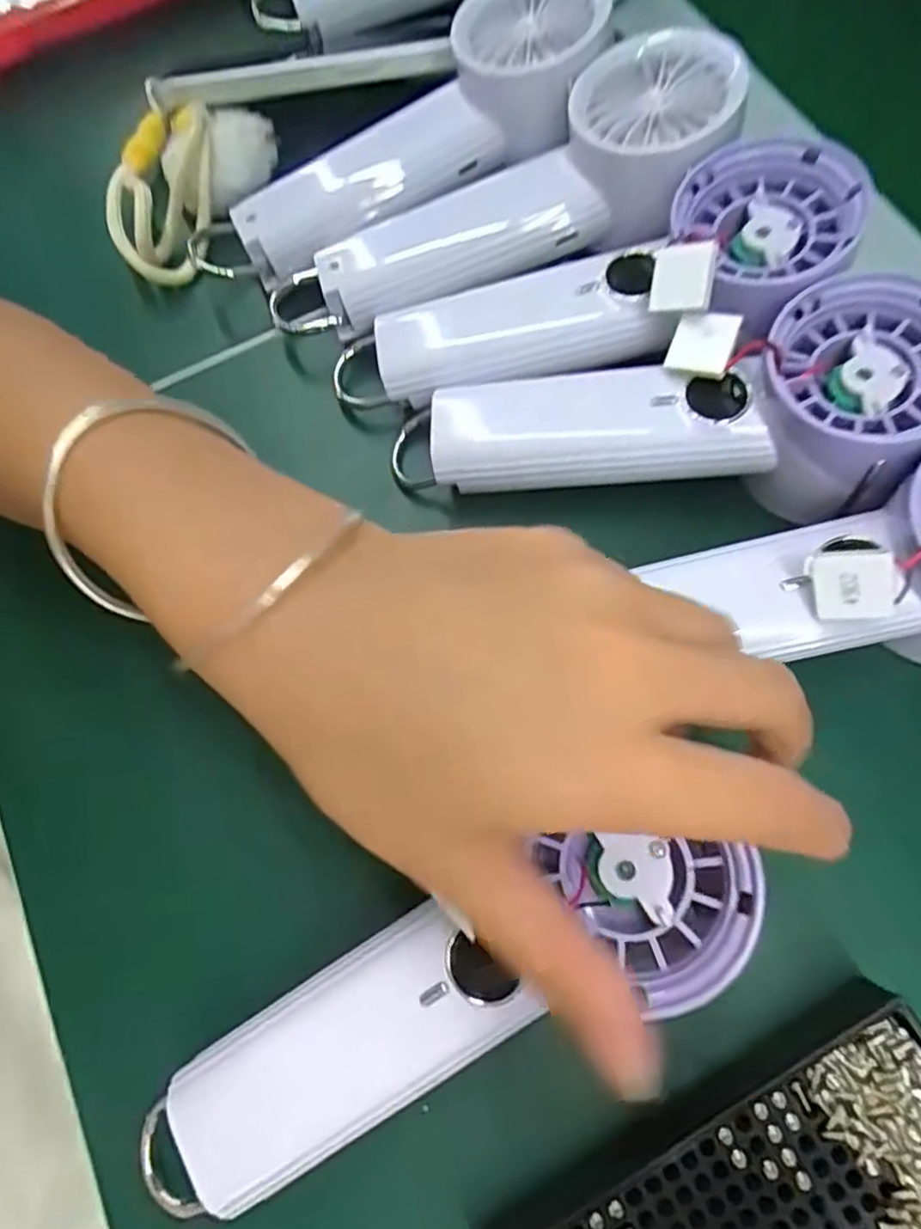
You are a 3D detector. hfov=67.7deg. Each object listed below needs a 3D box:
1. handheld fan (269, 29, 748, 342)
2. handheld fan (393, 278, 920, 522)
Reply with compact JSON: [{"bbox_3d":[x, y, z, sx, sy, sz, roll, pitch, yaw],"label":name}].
[{"bbox_3d":[0.017,-0.154,0.267,0.184,0.033,0.059,-25,71,8],"label":"handheld fan"},{"bbox_3d":[0.069,-0.063,0.235,0.185,0.049,0.064,-5,71,1],"label":"handheld fan"}]

